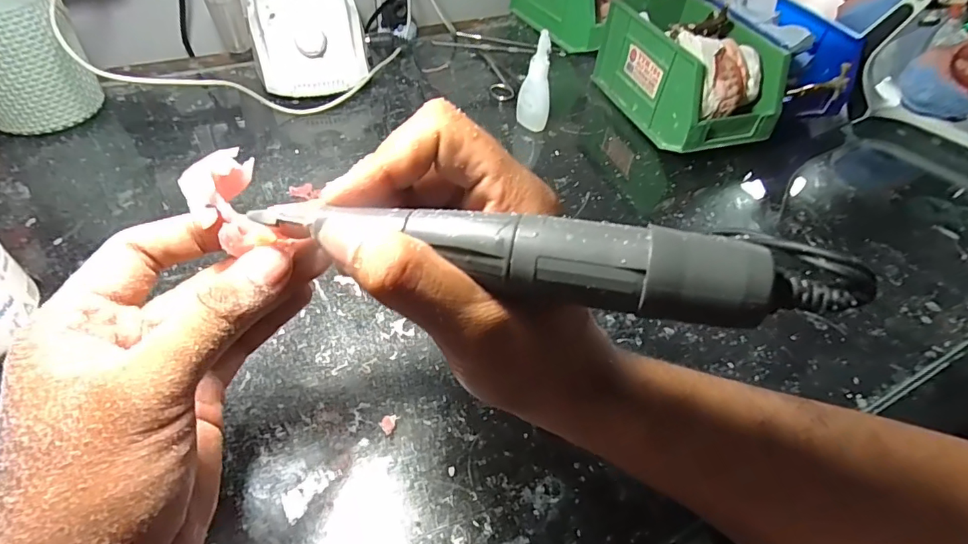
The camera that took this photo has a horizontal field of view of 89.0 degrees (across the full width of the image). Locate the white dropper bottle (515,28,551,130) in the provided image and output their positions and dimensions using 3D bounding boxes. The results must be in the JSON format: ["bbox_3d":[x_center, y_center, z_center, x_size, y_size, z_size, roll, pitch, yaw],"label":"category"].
[{"bbox_3d":[0.048,-0.170,0.447,0.017,0.086,0.029,-17,52,-20],"label":"white dropper bottle"}]

